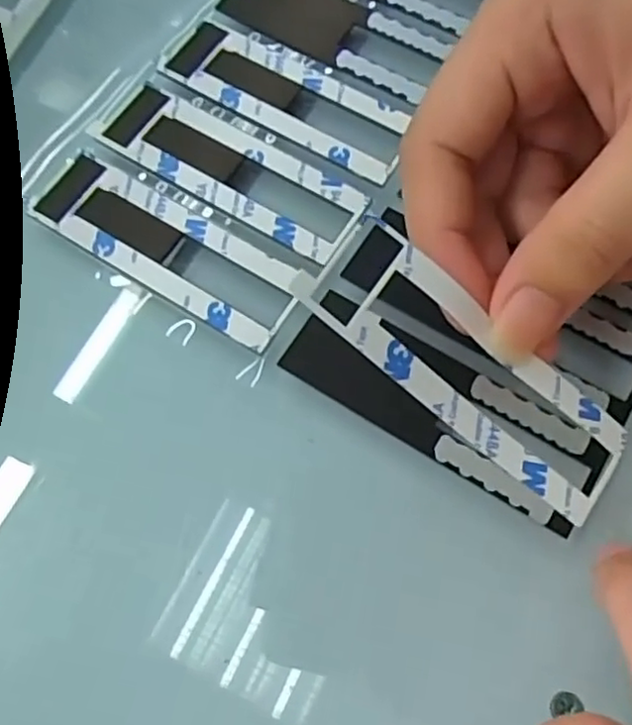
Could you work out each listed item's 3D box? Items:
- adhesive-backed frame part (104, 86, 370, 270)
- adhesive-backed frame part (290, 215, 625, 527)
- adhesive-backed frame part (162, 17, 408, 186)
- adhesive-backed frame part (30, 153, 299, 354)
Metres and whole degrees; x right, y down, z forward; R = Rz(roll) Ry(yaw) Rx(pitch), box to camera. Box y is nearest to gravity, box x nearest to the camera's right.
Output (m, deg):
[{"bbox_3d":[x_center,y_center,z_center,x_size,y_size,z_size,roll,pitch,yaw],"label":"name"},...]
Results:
[{"bbox_3d":[-0.027,-0.061,0.209,0.088,0.004,0.027,31,67,15],"label":"adhesive-backed frame part"},{"bbox_3d":[0.036,0.002,0.157,0.088,0.005,0.028,38,72,-12],"label":"adhesive-backed frame part"},{"bbox_3d":[-0.008,-0.088,0.219,0.084,0.004,0.028,31,67,15],"label":"adhesive-backed frame part"},{"bbox_3d":[-0.045,-0.035,0.201,0.086,0.004,0.027,30,67,15],"label":"adhesive-backed frame part"}]

